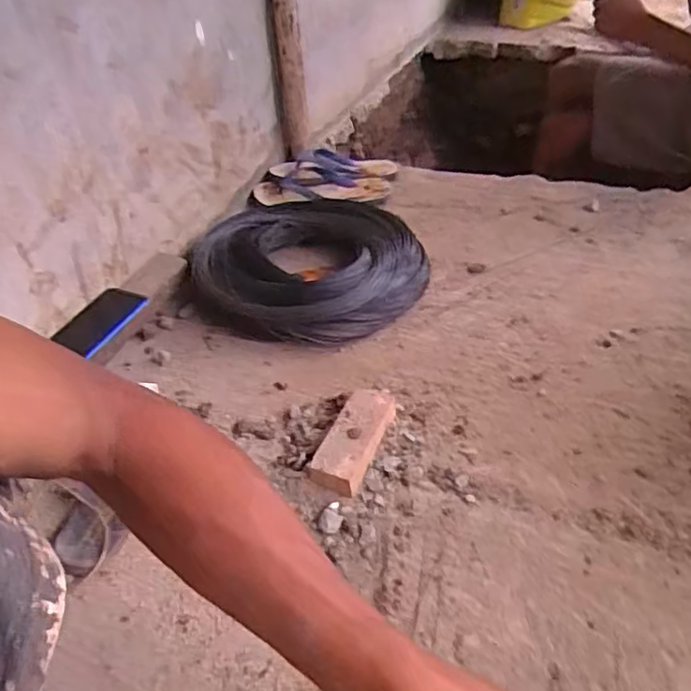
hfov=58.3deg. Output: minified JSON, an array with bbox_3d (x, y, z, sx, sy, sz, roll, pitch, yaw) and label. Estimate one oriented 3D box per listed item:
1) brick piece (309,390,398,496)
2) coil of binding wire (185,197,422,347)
[{"bbox_3d":[0.011,0.115,0.759,0.063,0.039,0.151,16,47,21],"label":"brick piece"},{"bbox_3d":[-0.050,-0.134,1.011,0.348,0.108,0.322,-3,43,3],"label":"coil of binding wire"}]

